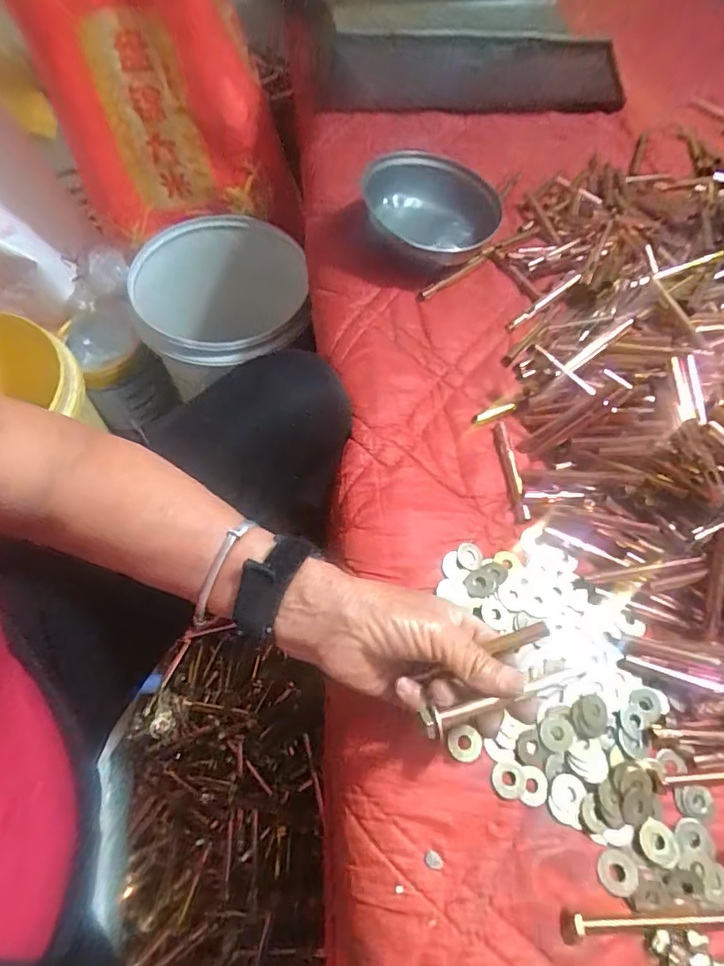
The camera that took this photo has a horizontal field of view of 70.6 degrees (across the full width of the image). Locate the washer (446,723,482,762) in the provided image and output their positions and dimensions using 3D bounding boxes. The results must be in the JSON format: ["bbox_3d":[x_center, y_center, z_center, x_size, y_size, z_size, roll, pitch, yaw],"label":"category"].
[{"bbox_3d":[0.066,0.167,0.329,0.022,0.004,0.021,2,76,-7],"label":"washer"}]

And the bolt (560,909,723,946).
[{"bbox_3d":[0.168,0.249,0.288,0.109,0.012,0.013,0,63,-4],"label":"bolt"}]

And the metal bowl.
[{"bbox_3d":[0.076,-0.272,0.518,0.137,0.050,0.139,3,63,-3],"label":"metal bowl"}]

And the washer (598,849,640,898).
[{"bbox_3d":[0.152,0.231,0.303,0.022,0.004,0.022,2,63,-3],"label":"washer"}]

